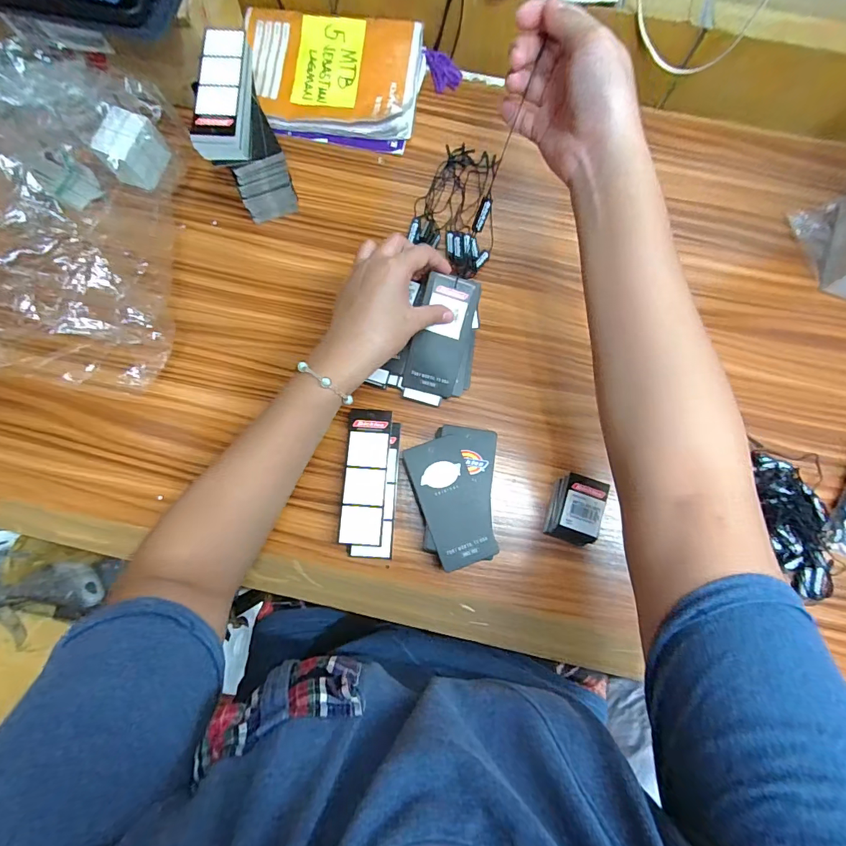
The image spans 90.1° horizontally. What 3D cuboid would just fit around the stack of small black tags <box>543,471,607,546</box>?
[{"bbox_3d":[0.137,0.077,0.380,0.045,0.020,0.059,16,77,3],"label":"stack of small black tags"}]

